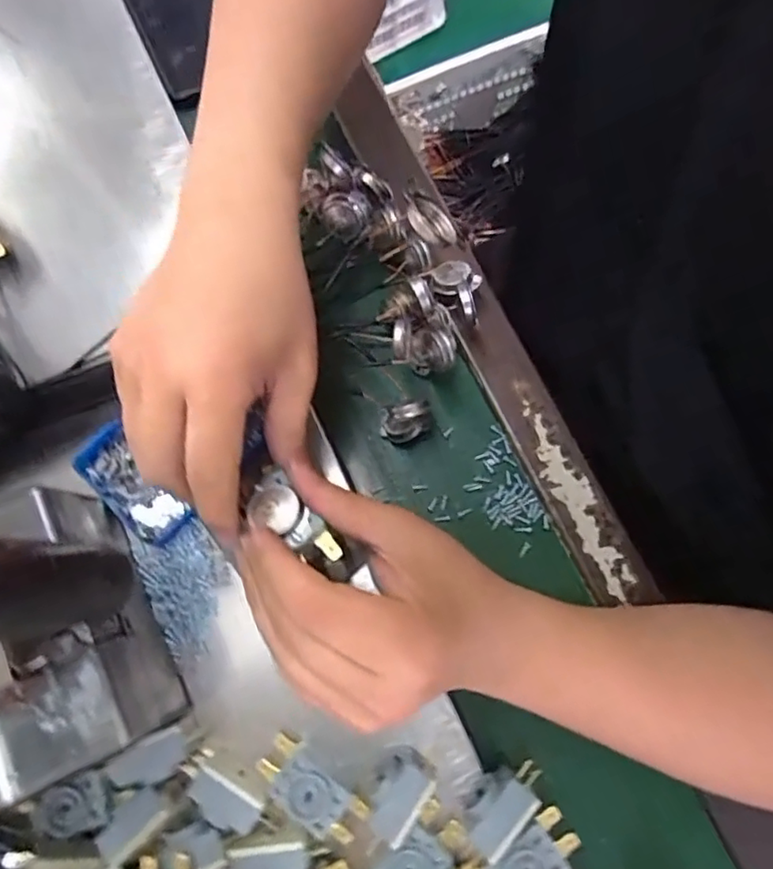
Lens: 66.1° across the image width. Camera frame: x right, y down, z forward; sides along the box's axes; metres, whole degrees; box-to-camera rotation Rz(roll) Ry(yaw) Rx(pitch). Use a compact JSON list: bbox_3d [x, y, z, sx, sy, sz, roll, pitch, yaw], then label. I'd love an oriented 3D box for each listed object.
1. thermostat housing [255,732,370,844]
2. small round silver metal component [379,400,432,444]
[{"bbox_3d":[-0.038,0.182,0.303,0.058,0.017,0.025,35,80,7],"label":"thermostat housing"},{"bbox_3d":[0.012,-0.007,0.366,0.030,0.024,0.022,-16,78,-4],"label":"small round silver metal component"}]

